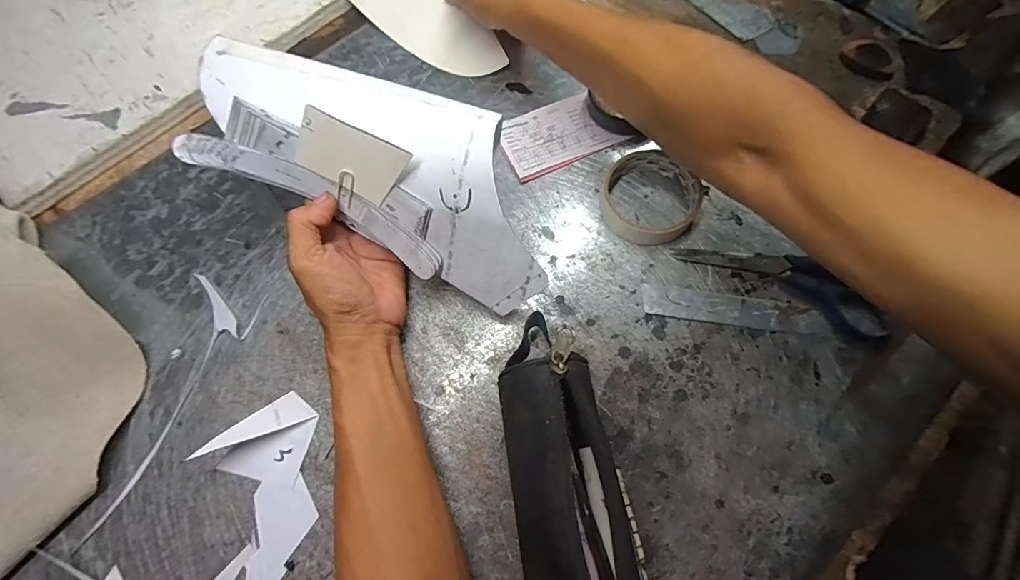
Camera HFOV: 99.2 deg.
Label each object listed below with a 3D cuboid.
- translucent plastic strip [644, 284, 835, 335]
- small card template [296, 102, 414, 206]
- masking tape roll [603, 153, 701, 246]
[{"bbox_3d":[0.182,0.017,0.353,0.141,0.004,0.025,9,70,7],"label":"translucent plastic strip"},{"bbox_3d":[-0.107,-0.089,0.292,0.070,0.048,0.004,29,42,-9],"label":"small card template"},{"bbox_3d":[0.125,-0.087,0.383,0.081,0.032,0.091,29,73,7],"label":"masking tape roll"}]

